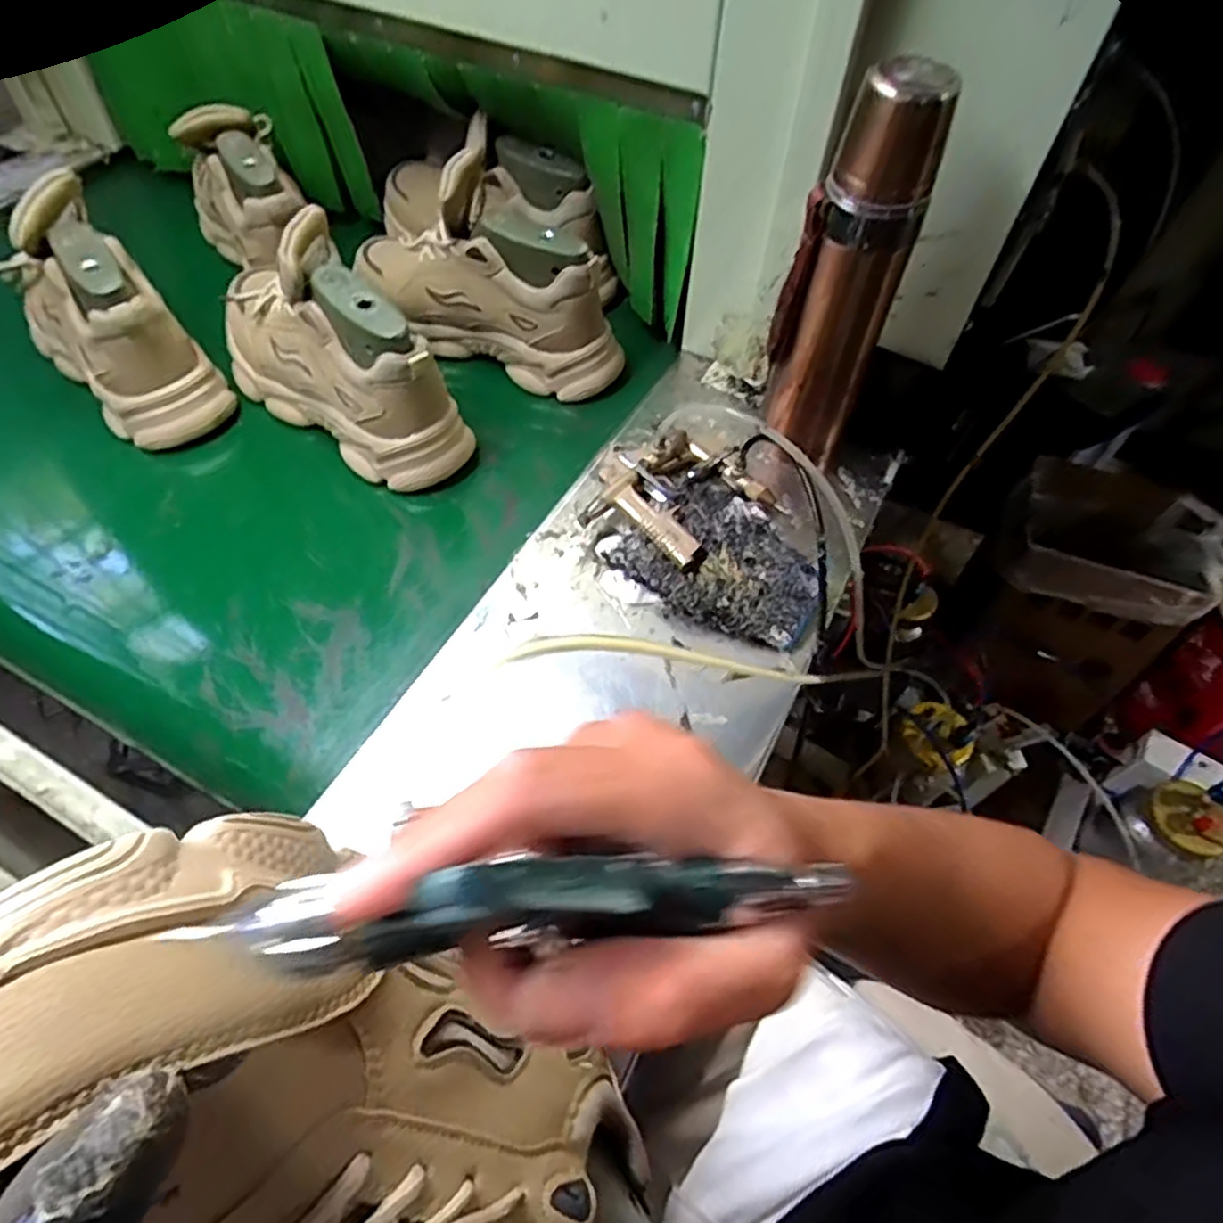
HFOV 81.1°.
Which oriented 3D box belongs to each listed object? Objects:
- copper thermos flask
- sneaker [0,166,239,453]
[{"bbox_3d":[0.166,-0.228,0.522,0.066,0.279,0.052,35,61,19],"label":"copper thermos flask"},{"bbox_3d":[-0.461,-0.270,0.637,0.239,0.159,0.094,40,63,22],"label":"sneaker"}]

